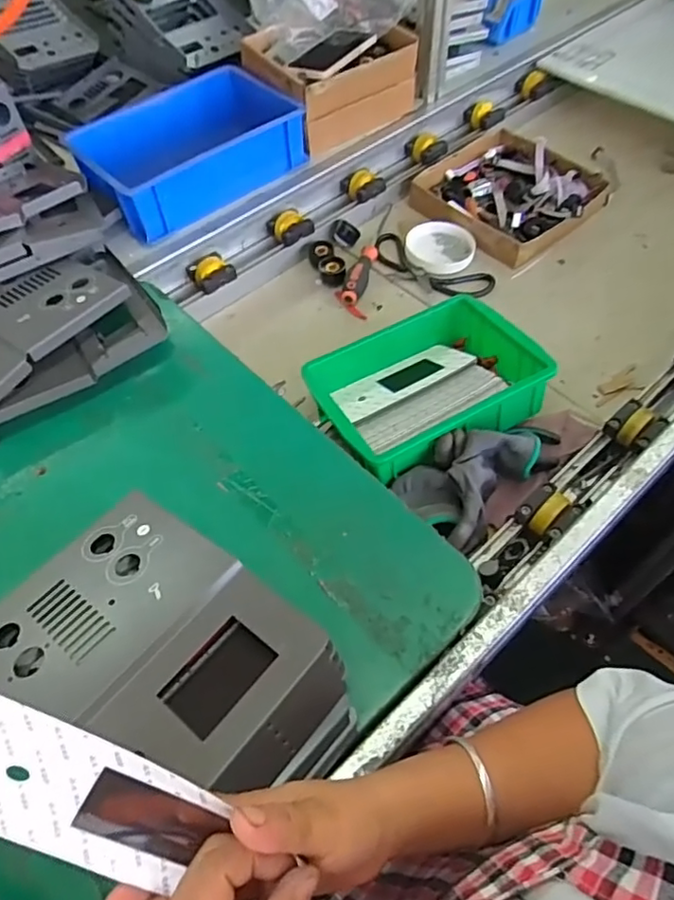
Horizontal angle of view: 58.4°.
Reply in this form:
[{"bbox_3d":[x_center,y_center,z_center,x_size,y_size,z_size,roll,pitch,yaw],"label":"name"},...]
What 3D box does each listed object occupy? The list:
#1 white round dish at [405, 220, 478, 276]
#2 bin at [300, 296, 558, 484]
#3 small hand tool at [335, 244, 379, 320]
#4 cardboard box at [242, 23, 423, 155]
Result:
[{"bbox_3d":[0.154,-0.308,0.905,0.099,0.020,0.106,-5,55,-1],"label":"white round dish"},{"bbox_3d":[0.100,-0.076,0.701,0.237,0.067,0.179,-26,58,-15],"label":"bin"},{"bbox_3d":[0.029,-0.250,0.867,0.045,0.034,0.126,7,56,7],"label":"small hand tool"},{"bbox_3d":[-0.014,-0.591,0.944,0.228,0.093,0.197,-35,61,-20],"label":"cardboard box"}]

